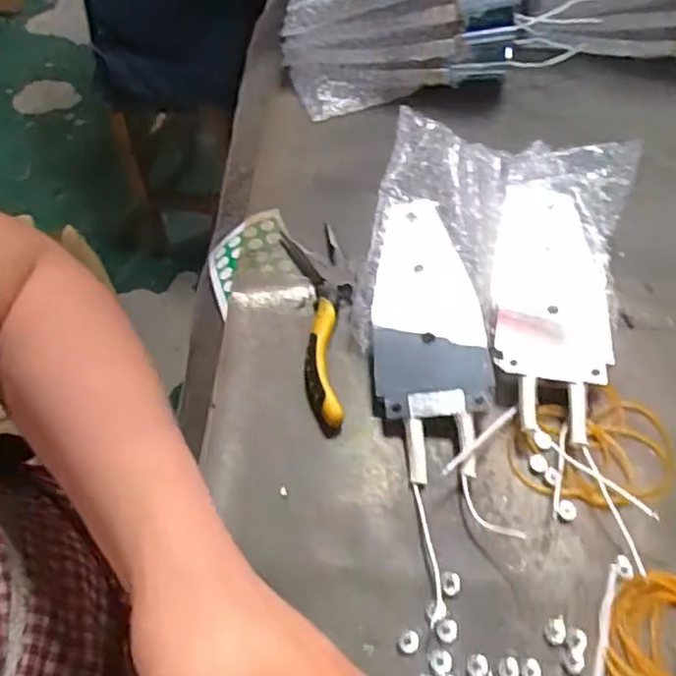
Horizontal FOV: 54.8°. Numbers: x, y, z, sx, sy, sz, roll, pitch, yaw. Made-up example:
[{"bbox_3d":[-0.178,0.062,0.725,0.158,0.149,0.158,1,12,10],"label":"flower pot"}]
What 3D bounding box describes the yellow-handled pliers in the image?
[{"bbox_3d":[-0.008,-0.012,0.404,0.036,0.014,0.149,-8,57,-5],"label":"yellow-handled pliers"}]

